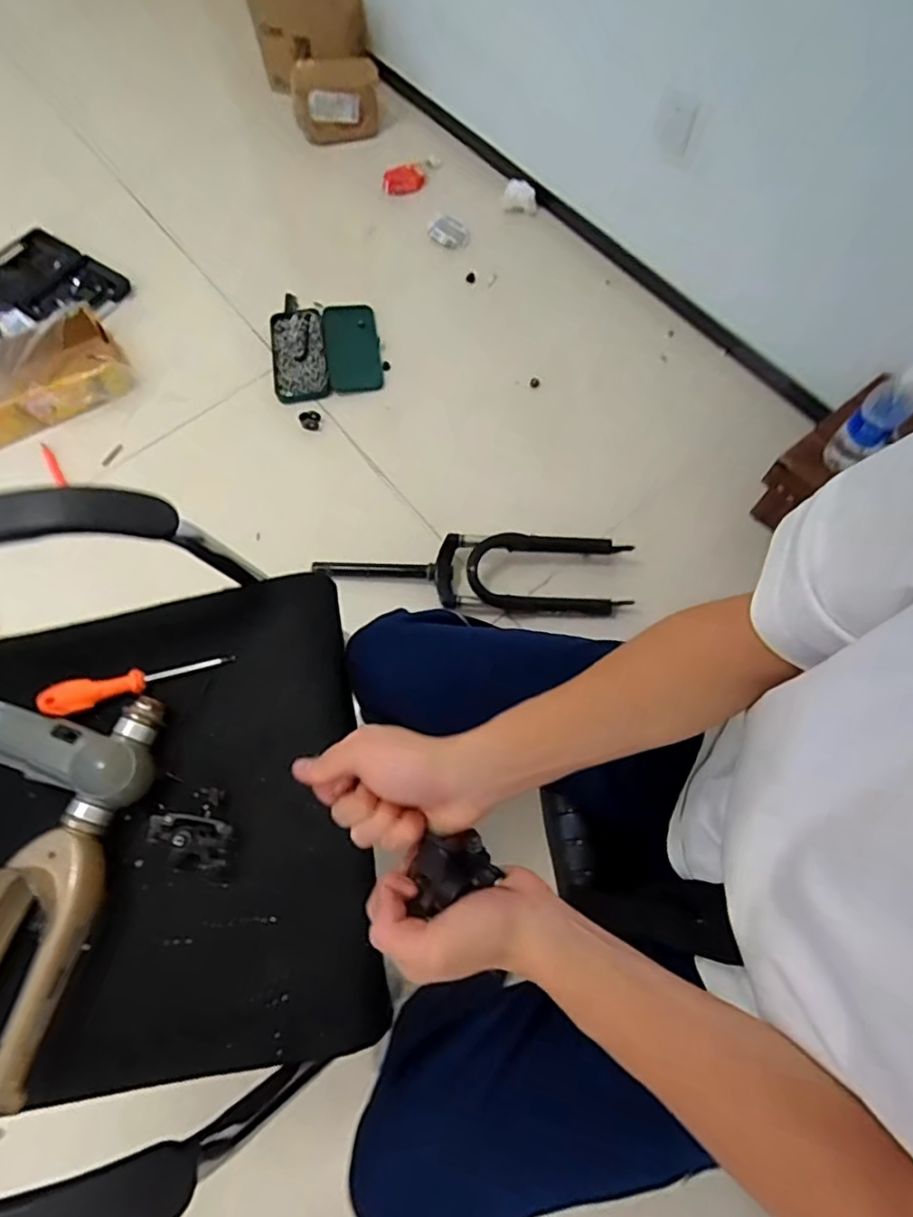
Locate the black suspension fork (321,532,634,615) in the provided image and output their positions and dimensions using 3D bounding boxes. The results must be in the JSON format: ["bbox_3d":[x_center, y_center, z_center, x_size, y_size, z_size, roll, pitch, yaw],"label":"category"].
[{"bbox_3d":[0.028,-0.078,1.151,0.607,0.051,0.154,4,70,3],"label":"black suspension fork"}]

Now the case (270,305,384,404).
[{"bbox_3d":[-0.305,-0.601,1.391,0.249,0.035,0.249,-10,70,-2],"label":"case"}]

